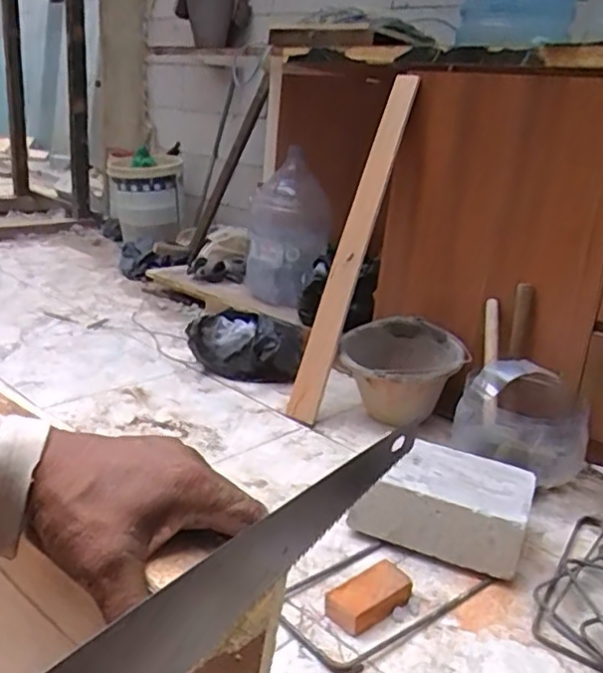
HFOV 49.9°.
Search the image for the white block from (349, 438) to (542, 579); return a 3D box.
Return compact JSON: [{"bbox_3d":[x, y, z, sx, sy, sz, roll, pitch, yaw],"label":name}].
[{"bbox_3d":[0.236,0.271,1.073,0.261,0.111,0.202,14,22,22],"label":"white block"}]

